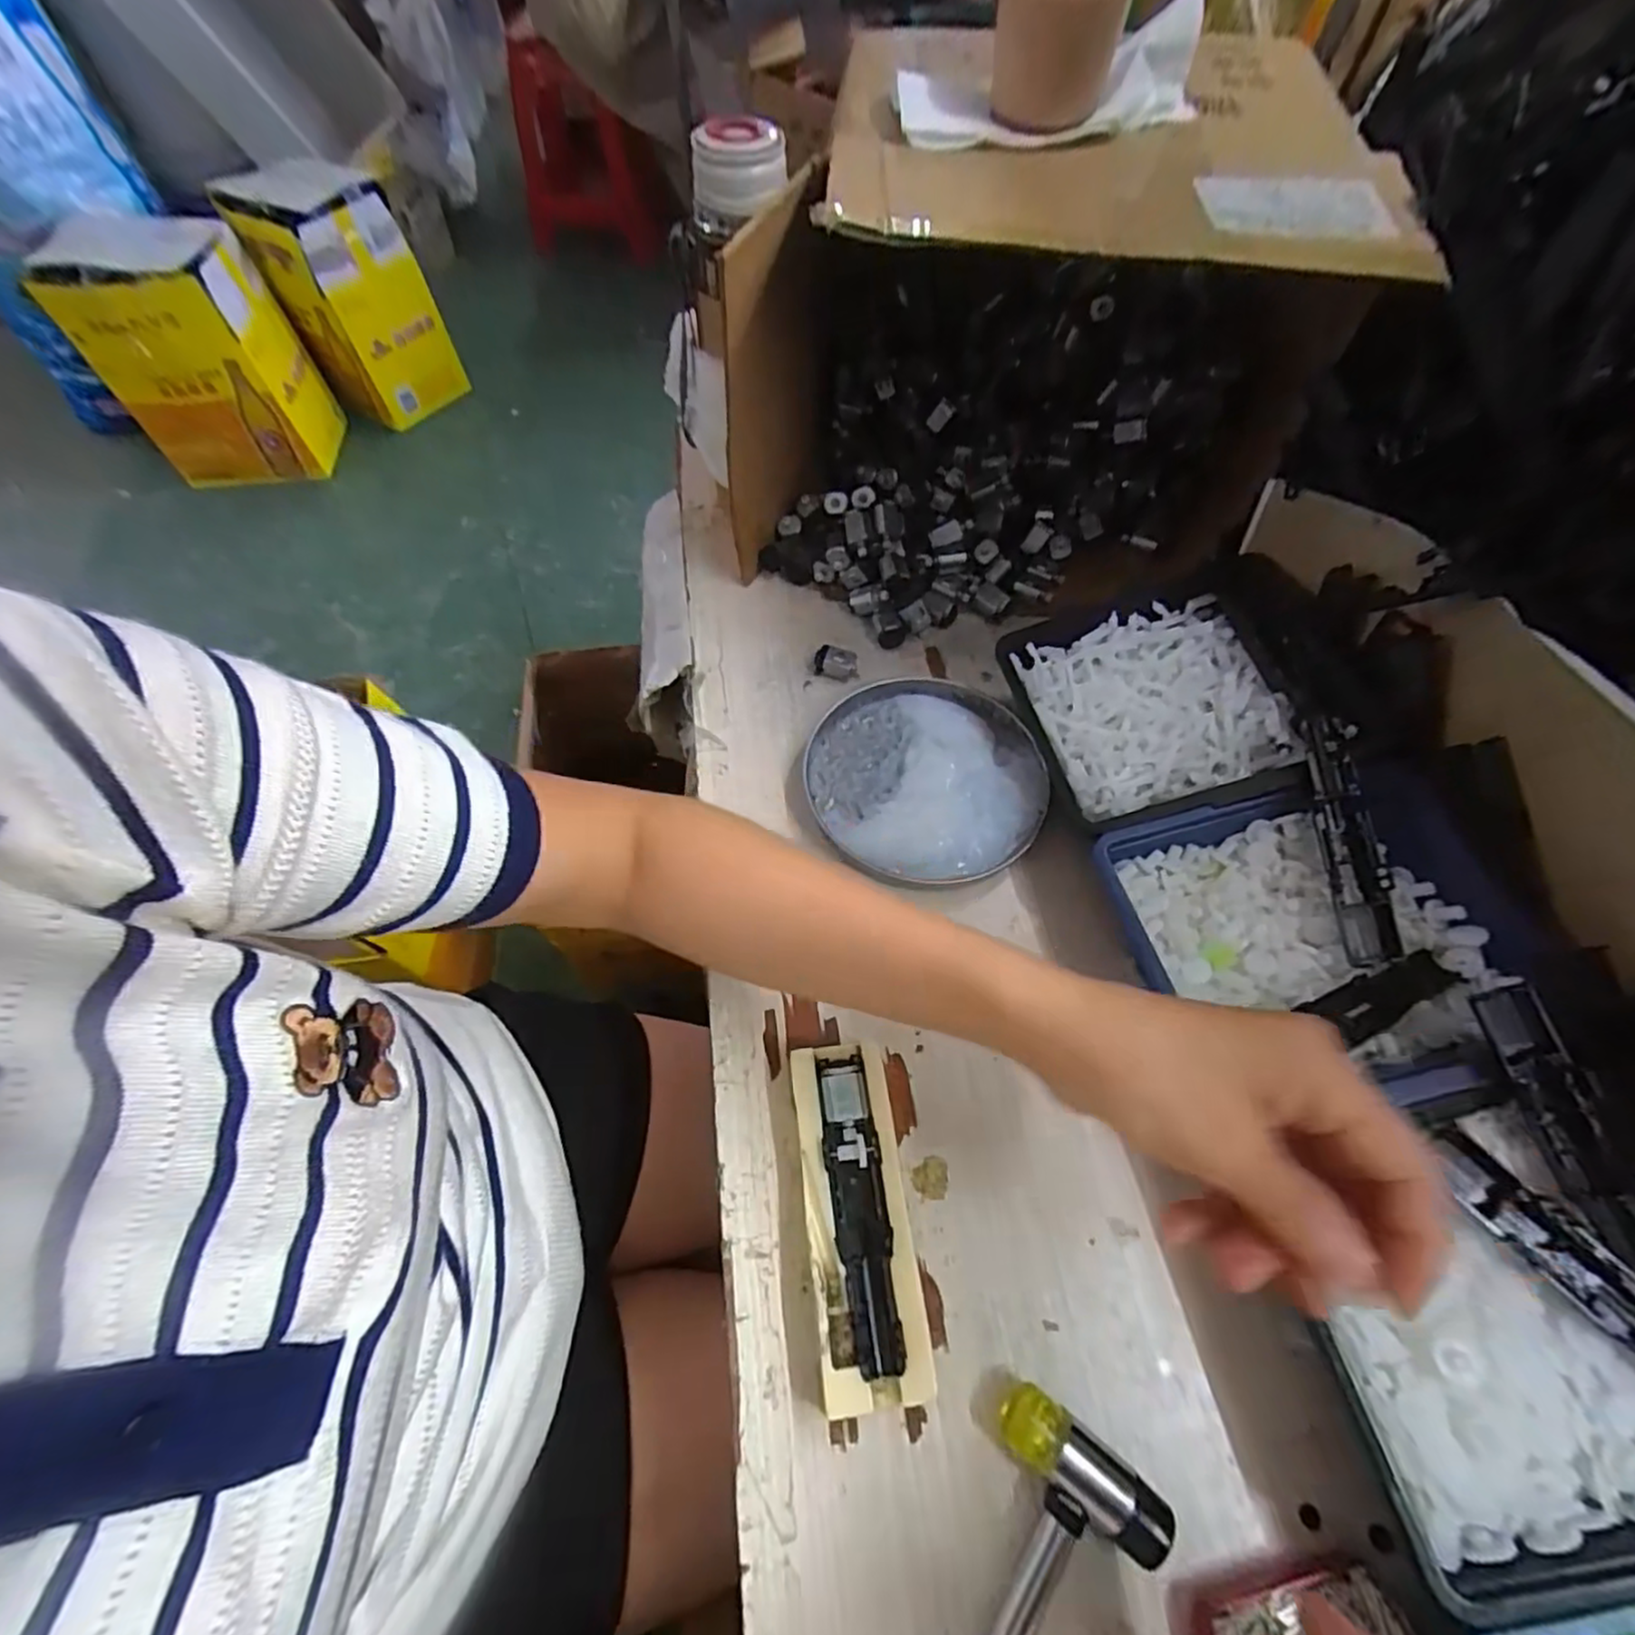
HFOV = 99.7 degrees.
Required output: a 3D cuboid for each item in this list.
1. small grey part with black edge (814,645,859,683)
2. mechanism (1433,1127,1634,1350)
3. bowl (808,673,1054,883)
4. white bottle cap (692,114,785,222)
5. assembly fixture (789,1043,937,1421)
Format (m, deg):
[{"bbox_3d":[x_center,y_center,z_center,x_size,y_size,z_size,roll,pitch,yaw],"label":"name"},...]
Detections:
[{"bbox_3d":[0.013,-0.104,0.472,0.030,0.017,0.017,14,62,8],"label":"small grey part with black edge"},{"bbox_3d":[0.283,0.168,0.254,0.022,0.015,0.109,-35,66,-18],"label":"mechanism"},{"bbox_3d":[0.065,-0.024,0.427,0.141,0.023,0.141,0,61,0],"label":"bowl"},{"bbox_3d":[-0.044,-0.358,0.383,0.052,0.036,0.052,0,61,0],"label":"white bottle cap"},{"bbox_3d":[0.017,0.174,0.306,0.044,0.027,0.136,-7,61,-3],"label":"assembly fixture"}]

